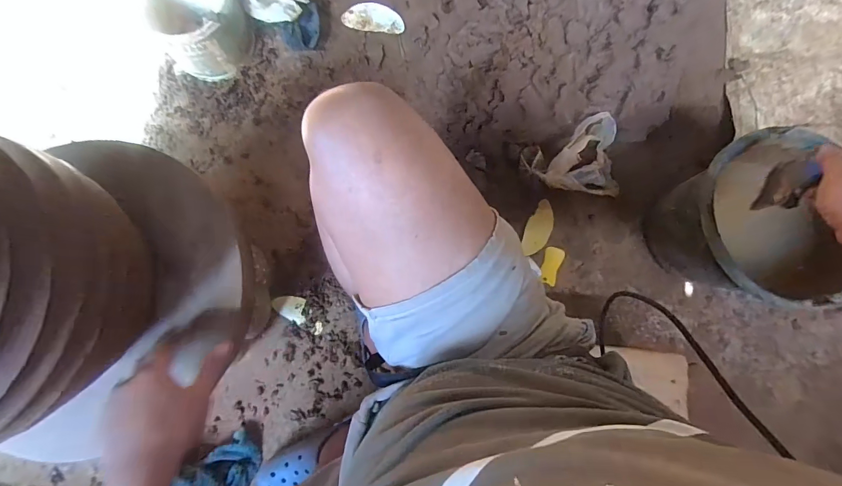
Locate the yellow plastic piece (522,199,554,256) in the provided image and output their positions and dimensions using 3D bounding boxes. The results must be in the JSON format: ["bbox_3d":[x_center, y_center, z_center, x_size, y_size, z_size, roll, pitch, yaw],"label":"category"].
[{"bbox_3d":[0.245,-0.031,0.775,0.050,0.008,0.119,20,83,3],"label":"yellow plastic piece"}]

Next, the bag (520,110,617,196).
[{"bbox_3d":[0.311,-0.150,0.751,0.166,0.095,0.150,-20,83,-2],"label":"bag"}]

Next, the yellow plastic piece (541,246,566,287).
[{"bbox_3d":[0.267,0.046,0.765,0.036,0.006,0.077,19,83,3],"label":"yellow plastic piece"}]

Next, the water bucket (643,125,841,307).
[{"bbox_3d":[0.539,-0.026,0.670,0.224,0.209,0.267,-7,82,-1],"label":"water bucket"}]

